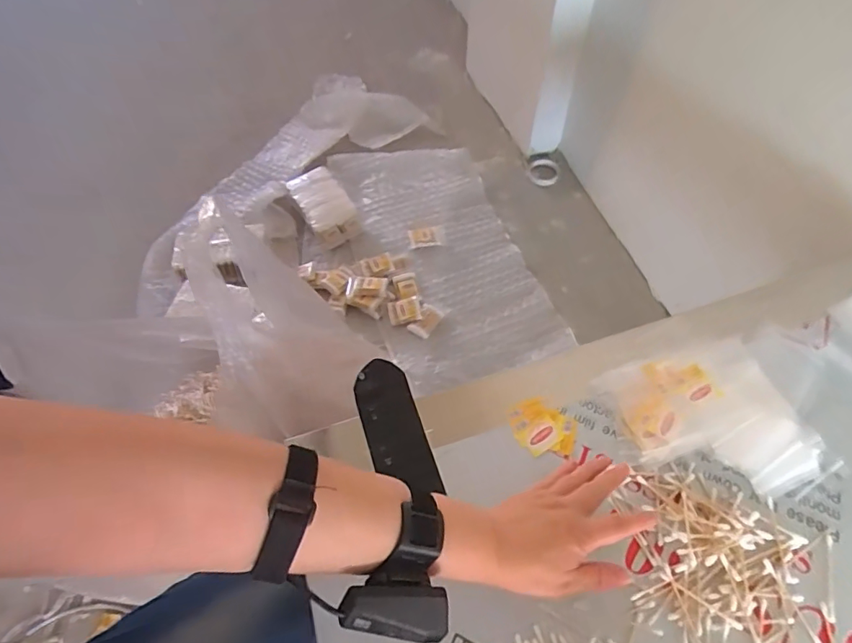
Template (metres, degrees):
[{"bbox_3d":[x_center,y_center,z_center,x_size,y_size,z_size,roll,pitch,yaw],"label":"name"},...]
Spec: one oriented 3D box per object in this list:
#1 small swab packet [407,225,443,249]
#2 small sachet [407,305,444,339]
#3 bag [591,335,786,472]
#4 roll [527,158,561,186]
[{"bbox_3d":[0.001,-0.212,1.222,0.086,0.012,0.056,-6,79,-12],"label":"small swab packet"},{"bbox_3d":[0.002,0.000,1.111,0.050,0.018,0.076,33,65,20],"label":"small sachet"},{"bbox_3d":[0.280,0.075,0.510,0.175,0.015,0.101,-18,59,-9],"label":"bag"},{"bbox_3d":[0.326,-0.413,1.333,0.103,0.012,0.087,-39,64,-19],"label":"roll"}]

